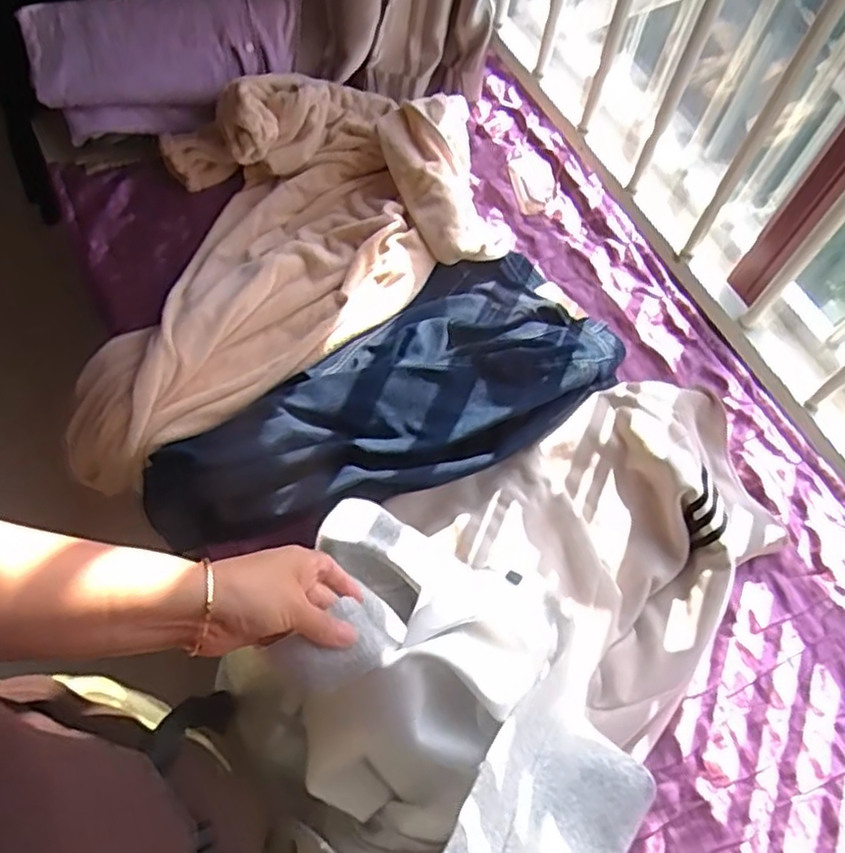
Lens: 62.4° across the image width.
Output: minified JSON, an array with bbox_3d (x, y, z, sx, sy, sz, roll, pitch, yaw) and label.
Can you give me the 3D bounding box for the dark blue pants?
[{"bbox_3d":[-0.034,-0.025,0.861,0.605,0.083,0.265,-32,70,-17],"label":"dark blue pants"}]

